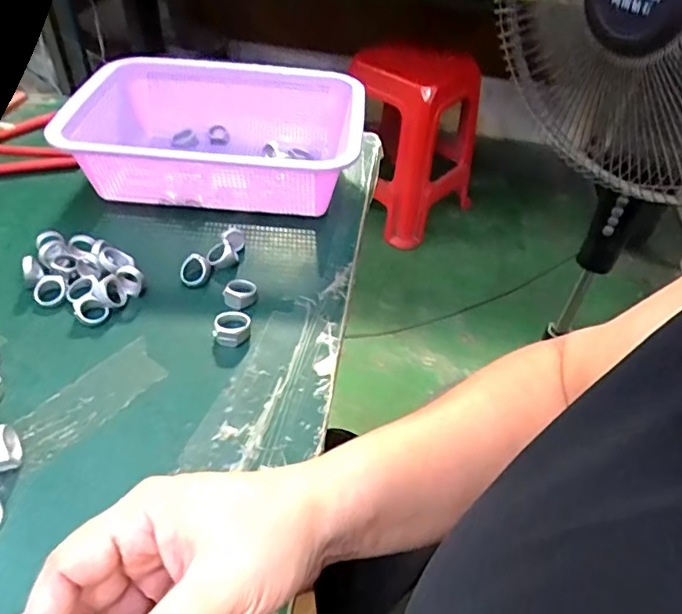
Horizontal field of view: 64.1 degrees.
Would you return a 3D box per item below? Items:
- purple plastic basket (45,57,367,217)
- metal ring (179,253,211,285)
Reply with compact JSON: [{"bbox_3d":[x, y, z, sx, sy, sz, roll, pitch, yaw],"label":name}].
[{"bbox_3d":[-0.113,-0.161,0.521,0.256,0.079,0.171,4,45,0],"label":"purple plastic basket"},{"bbox_3d":[-0.116,-0.030,0.432,0.024,0.021,0.016,-4,46,-8],"label":"metal ring"}]

